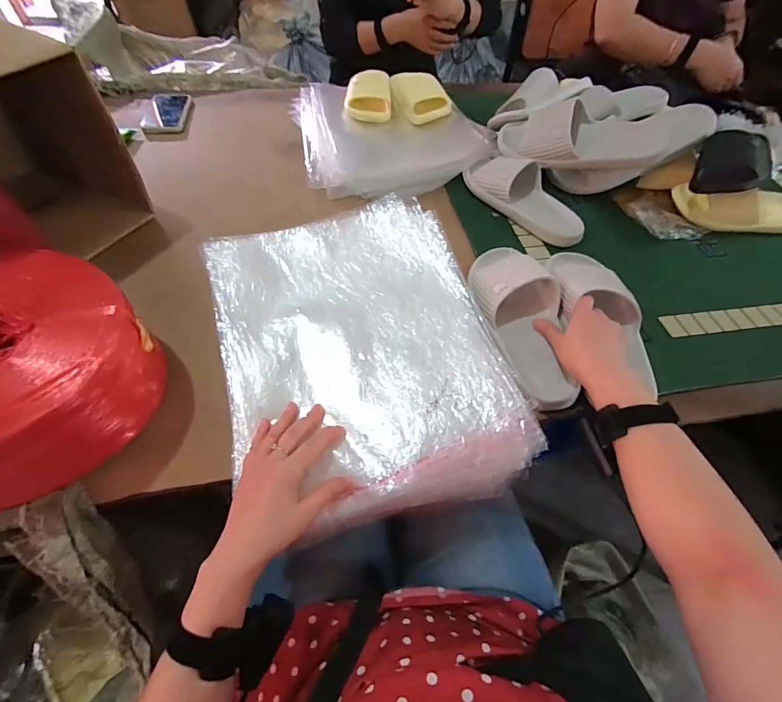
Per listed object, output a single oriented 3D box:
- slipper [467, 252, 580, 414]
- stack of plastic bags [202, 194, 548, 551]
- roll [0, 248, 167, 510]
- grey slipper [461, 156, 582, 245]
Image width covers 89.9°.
[{"bbox_3d":[0.187,-0.053,0.556,0.111,0.071,0.272,-7,63,-4],"label":"slipper"},{"bbox_3d":[-0.043,-0.012,0.504,0.338,0.033,0.421,-13,64,-8],"label":"stack of plastic bags"},{"bbox_3d":[-0.426,0.035,0.421,0.259,0.153,0.236,1,56,-2],"label":"roll"},{"bbox_3d":[0.249,-0.288,0.722,0.107,0.063,0.256,-32,64,-22],"label":"grey slipper"}]

